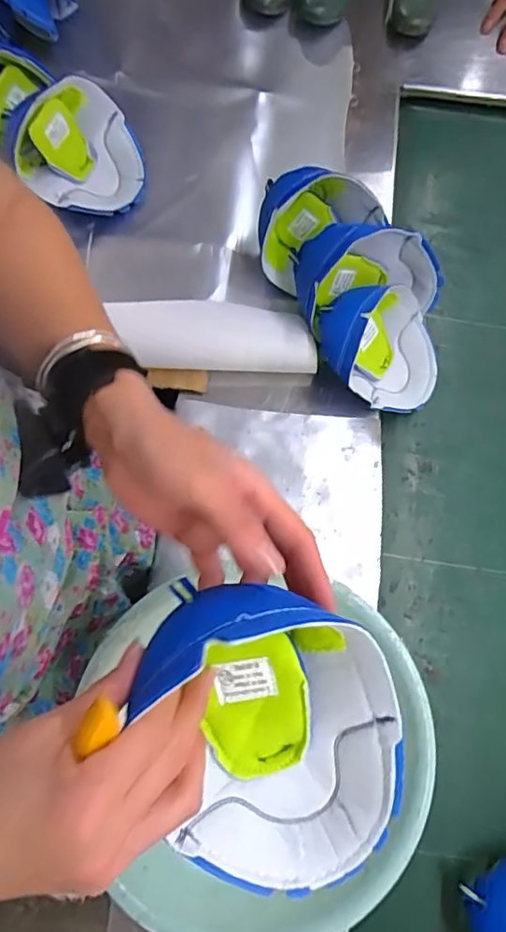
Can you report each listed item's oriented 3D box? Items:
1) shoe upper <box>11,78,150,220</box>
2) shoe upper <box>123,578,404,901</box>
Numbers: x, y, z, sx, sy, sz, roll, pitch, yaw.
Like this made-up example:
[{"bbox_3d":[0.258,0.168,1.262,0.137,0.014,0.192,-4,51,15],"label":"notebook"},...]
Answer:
[{"bbox_3d":[-0.200,-0.368,0.631,0.139,0.058,0.147,-1,95,-42],"label":"shoe upper"},{"bbox_3d":[0.010,0.145,0.287,0.133,0.084,0.155,4,78,1],"label":"shoe upper"}]

